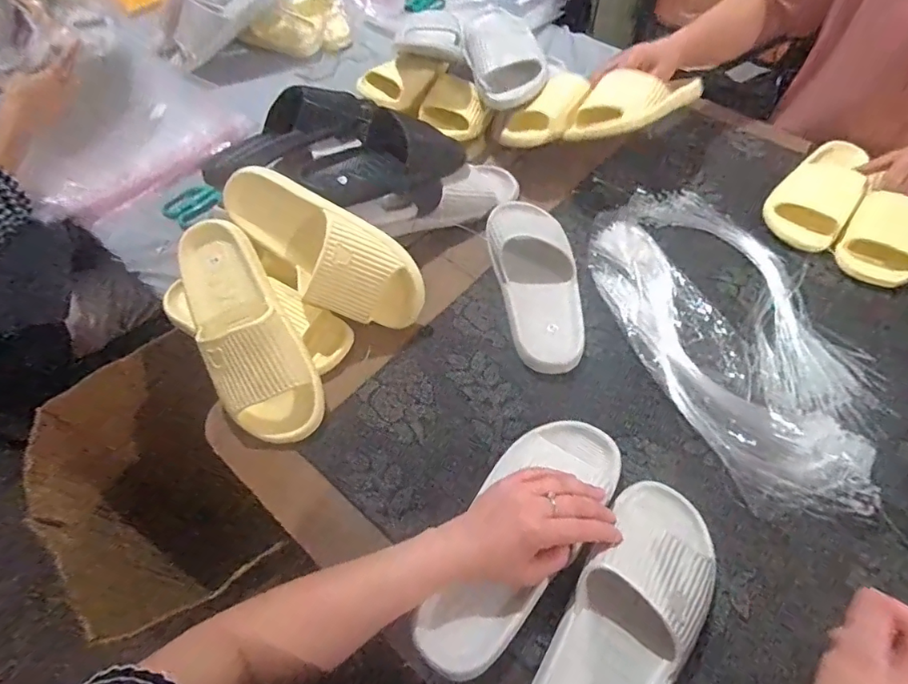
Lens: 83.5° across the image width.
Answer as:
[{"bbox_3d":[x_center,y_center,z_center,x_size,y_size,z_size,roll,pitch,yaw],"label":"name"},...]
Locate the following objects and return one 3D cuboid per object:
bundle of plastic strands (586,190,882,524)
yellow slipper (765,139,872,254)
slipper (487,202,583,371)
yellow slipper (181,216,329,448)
[{"bbox_3d":[0.344,-0.028,0.636,0.249,0.046,0.464,-15,57,-8],"label":"bundle of plastic strands"},{"bbox_3d":[0.544,-0.229,0.748,0.110,0.059,0.221,31,62,20],"label":"yellow slipper"},{"bbox_3d":[0.106,-0.096,0.662,0.110,0.076,0.276,-4,56,-1],"label":"slipper"},{"bbox_3d":[-0.232,-0.015,0.555,0.101,0.079,0.262,-27,78,-16],"label":"yellow slipper"}]

